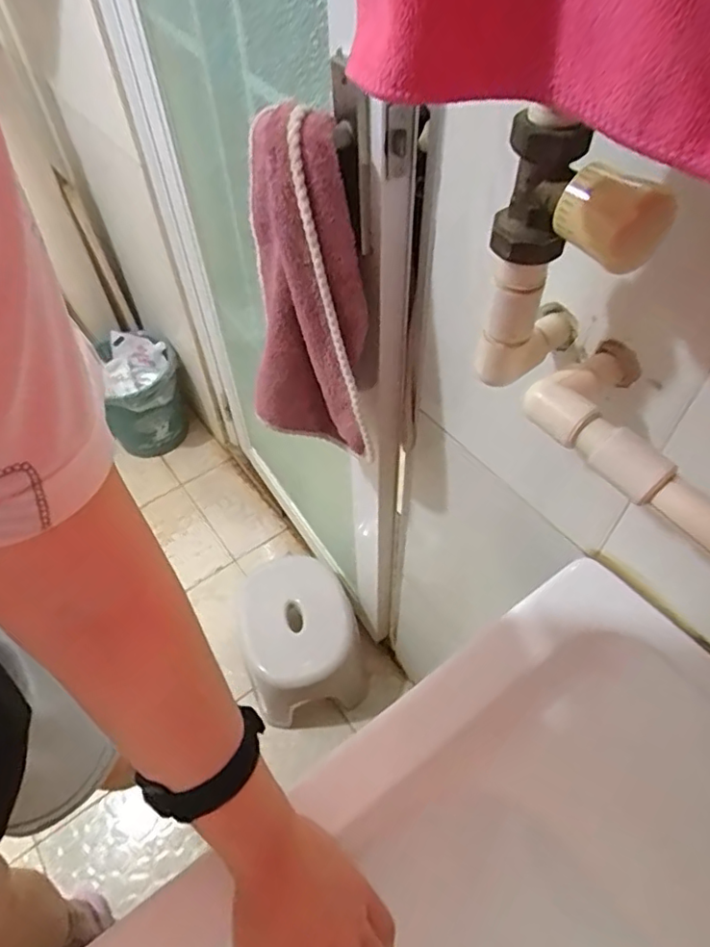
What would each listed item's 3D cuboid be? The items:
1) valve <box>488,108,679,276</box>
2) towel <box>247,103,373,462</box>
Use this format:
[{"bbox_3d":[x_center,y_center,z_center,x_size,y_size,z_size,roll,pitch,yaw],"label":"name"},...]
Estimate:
[{"bbox_3d":[0.114,-0.131,0.297,0.036,0.073,0.097,-24,57,-17],"label":"valve"},{"bbox_3d":[-0.055,-0.164,0.584,0.113,0.328,0.160,-12,55,-8],"label":"towel"}]

